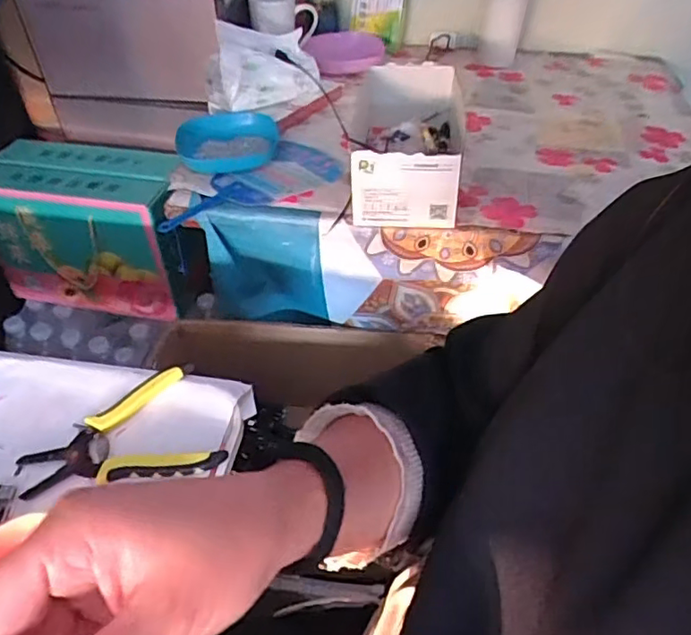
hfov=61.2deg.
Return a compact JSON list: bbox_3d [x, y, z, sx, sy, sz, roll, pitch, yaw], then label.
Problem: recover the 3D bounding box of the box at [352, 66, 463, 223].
[{"bbox_3d":[0.080,-0.240,0.765,0.135,0.094,0.291,5,44,5],"label":"box"}]

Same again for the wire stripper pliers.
[{"bbox_3d":[-0.192,0.094,0.507,0.159,0.012,0.116,-9,45,-9],"label":"wire stripper pliers"}]

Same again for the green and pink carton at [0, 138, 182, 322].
[{"bbox_3d":[-0.434,-0.154,1.017,0.330,0.234,0.152,8,45,8],"label":"green and pink carton"}]

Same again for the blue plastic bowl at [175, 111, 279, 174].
[{"bbox_3d":[-0.168,-0.250,0.823,0.134,0.030,0.138,0,44,0],"label":"blue plastic bowl"}]

